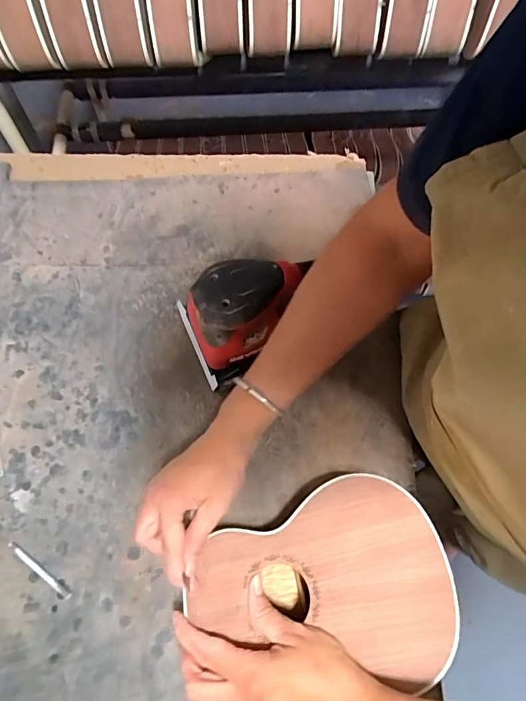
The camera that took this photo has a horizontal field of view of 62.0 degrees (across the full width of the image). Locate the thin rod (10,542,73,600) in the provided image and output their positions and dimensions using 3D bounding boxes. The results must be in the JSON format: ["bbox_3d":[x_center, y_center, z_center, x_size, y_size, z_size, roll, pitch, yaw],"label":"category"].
[{"bbox_3d":[-0.230,0.225,0.449,0.085,0.004,0.008,34,70,12],"label":"thin rod"}]

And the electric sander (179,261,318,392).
[{"bbox_3d":[-0.022,-0.045,0.503,0.131,0.128,0.115,-22,69,-11],"label":"electric sander"}]

